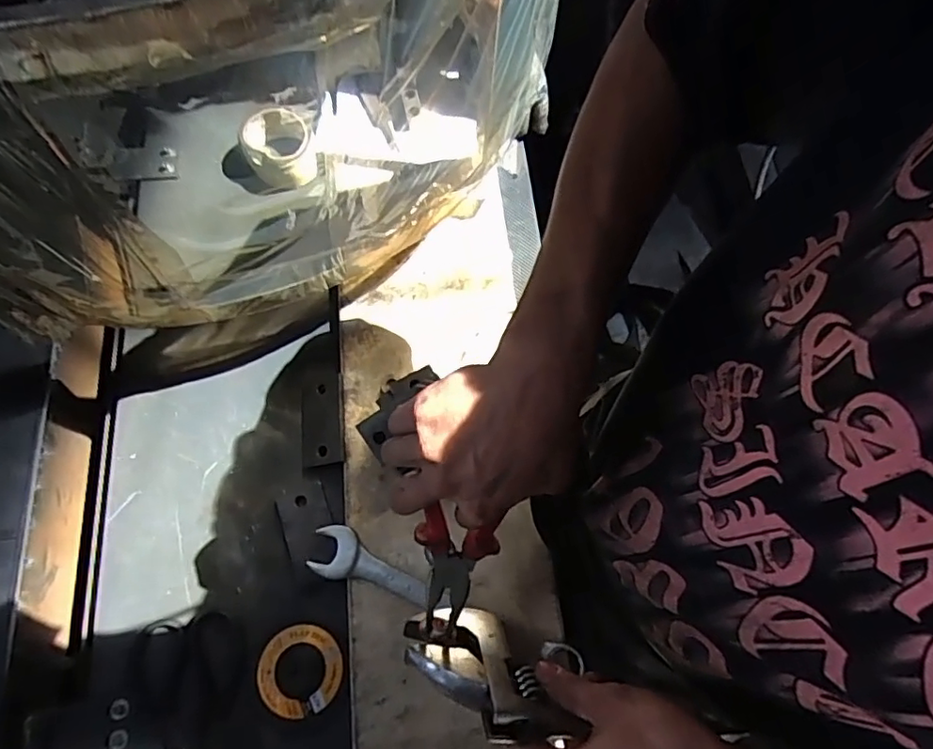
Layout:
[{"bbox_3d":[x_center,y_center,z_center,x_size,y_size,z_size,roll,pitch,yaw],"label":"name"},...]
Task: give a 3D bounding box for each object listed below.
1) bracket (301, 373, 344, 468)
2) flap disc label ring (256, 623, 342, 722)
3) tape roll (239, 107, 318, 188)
[{"bbox_3d":[-0.161,0.049,0.631,0.048,0.004,0.101,-11,71,11],"label":"bracket"},{"bbox_3d":[-0.164,0.291,0.560,0.082,0.004,0.081,1,70,-2],"label":"flap disc label ring"},{"bbox_3d":[-0.242,-0.293,0.729,0.081,0.066,0.084,-27,73,-11],"label":"tape roll"}]

